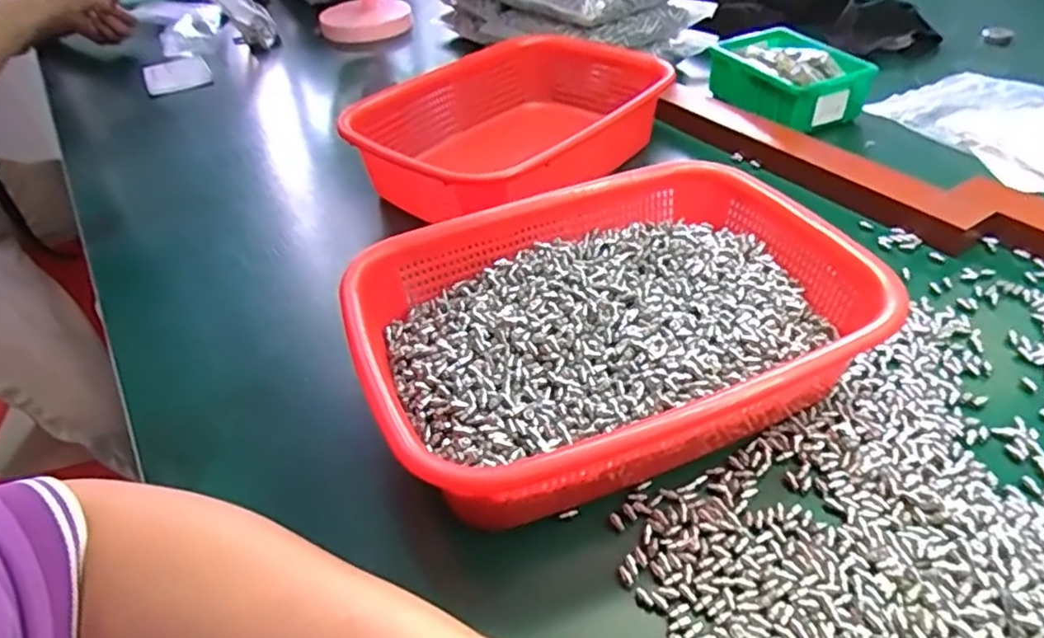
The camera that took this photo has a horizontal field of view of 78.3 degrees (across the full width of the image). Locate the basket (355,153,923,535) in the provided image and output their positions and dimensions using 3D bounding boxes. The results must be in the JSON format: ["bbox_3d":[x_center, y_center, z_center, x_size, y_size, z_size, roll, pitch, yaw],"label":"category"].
[{"bbox_3d":[0.054,0.002,0.386,0.263,0.069,0.204,-19,44,-16],"label":"basket"}]

